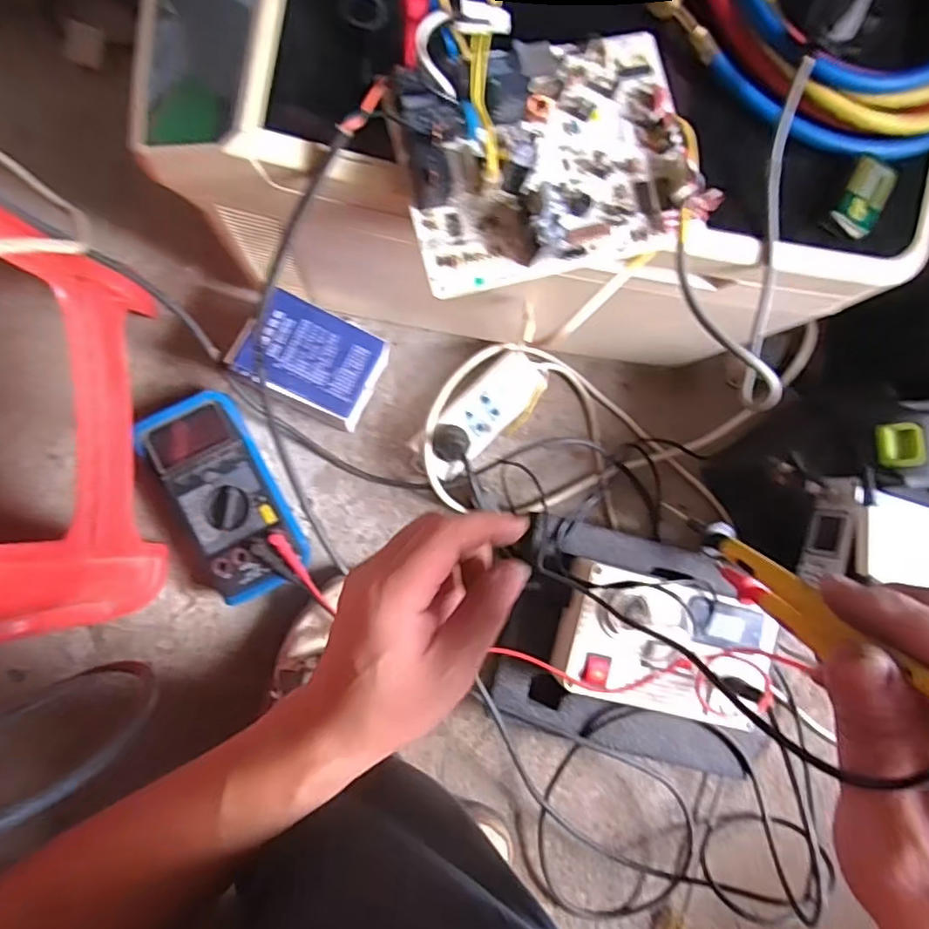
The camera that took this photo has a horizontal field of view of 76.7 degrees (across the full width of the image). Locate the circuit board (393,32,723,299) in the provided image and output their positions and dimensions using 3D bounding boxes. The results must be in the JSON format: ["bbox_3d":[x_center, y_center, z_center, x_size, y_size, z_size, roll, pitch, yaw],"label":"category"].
[{"bbox_3d":[0.049,-0.172,0.323,0.164,0.029,0.121,-16,89,-10],"label":"circuit board"}]

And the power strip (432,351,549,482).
[{"bbox_3d":[0.017,-0.051,0.620,0.154,0.038,0.055,-44,94,-9],"label":"power strip"}]

